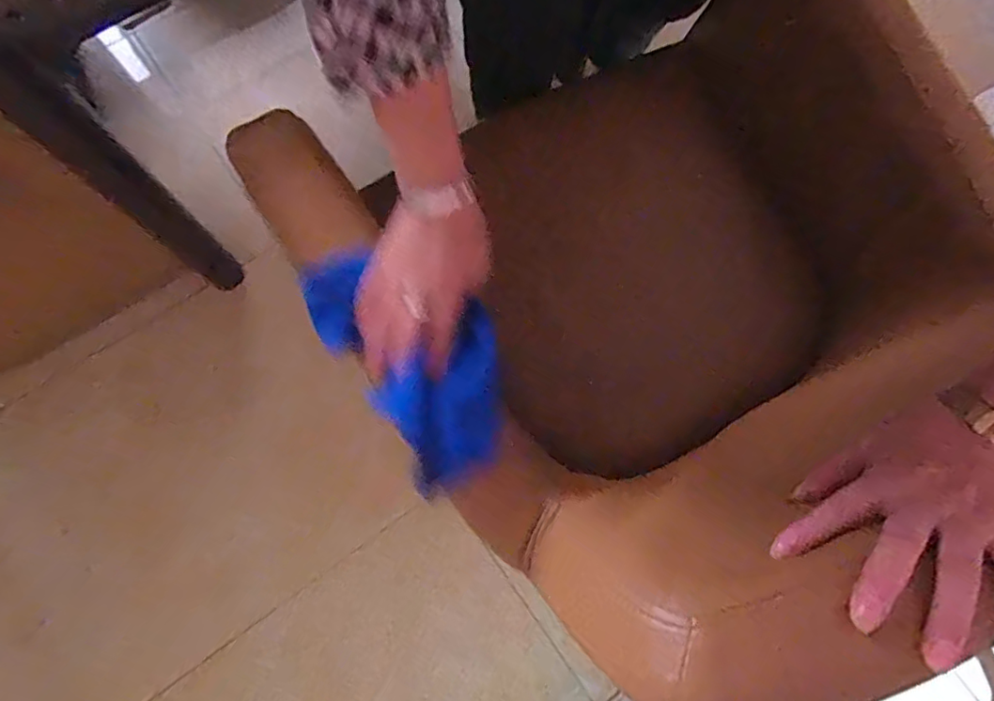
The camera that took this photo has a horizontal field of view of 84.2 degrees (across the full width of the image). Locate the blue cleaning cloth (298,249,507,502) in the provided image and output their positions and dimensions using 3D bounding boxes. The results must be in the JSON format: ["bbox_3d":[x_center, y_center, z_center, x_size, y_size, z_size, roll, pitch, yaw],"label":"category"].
[{"bbox_3d":[-0.076,-0.002,0.449,0.122,0.025,0.222,-42,77,-11],"label":"blue cleaning cloth"}]

